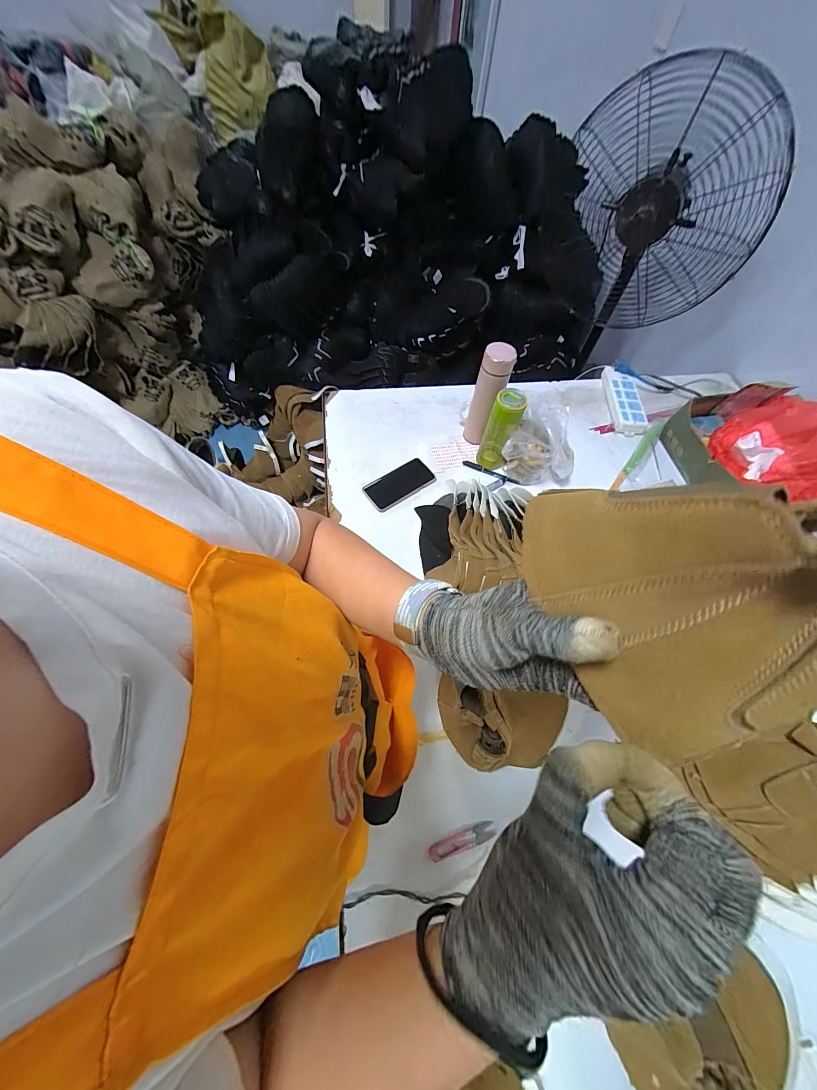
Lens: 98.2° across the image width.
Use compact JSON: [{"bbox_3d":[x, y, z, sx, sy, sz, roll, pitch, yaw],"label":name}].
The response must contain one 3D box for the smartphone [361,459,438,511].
[{"bbox_3d":[-0.018,-0.143,0.824,0.170,0.015,0.088,-33,58,-21],"label":"smartphone"}]

